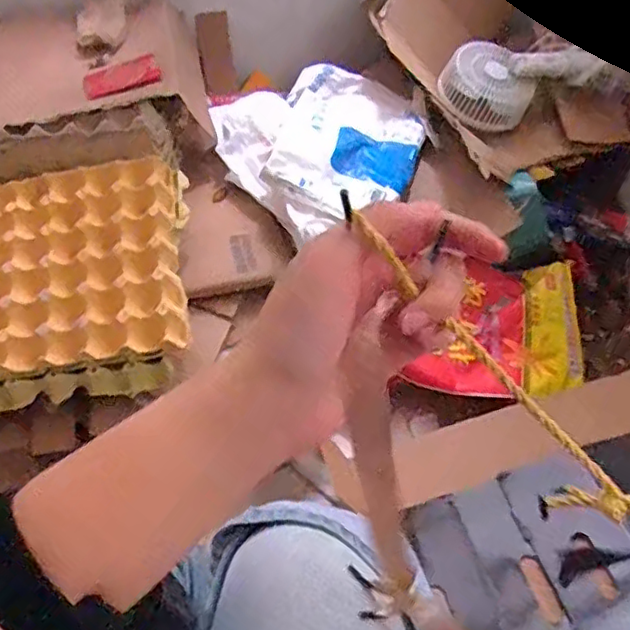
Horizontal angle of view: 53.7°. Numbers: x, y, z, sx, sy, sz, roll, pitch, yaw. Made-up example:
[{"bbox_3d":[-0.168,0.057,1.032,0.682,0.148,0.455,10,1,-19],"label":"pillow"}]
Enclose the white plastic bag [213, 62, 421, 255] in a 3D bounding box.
[{"bbox_3d":[0.014,-0.287,1.027,0.349,0.072,0.310,-34,57,-27],"label":"white plastic bag"}]

